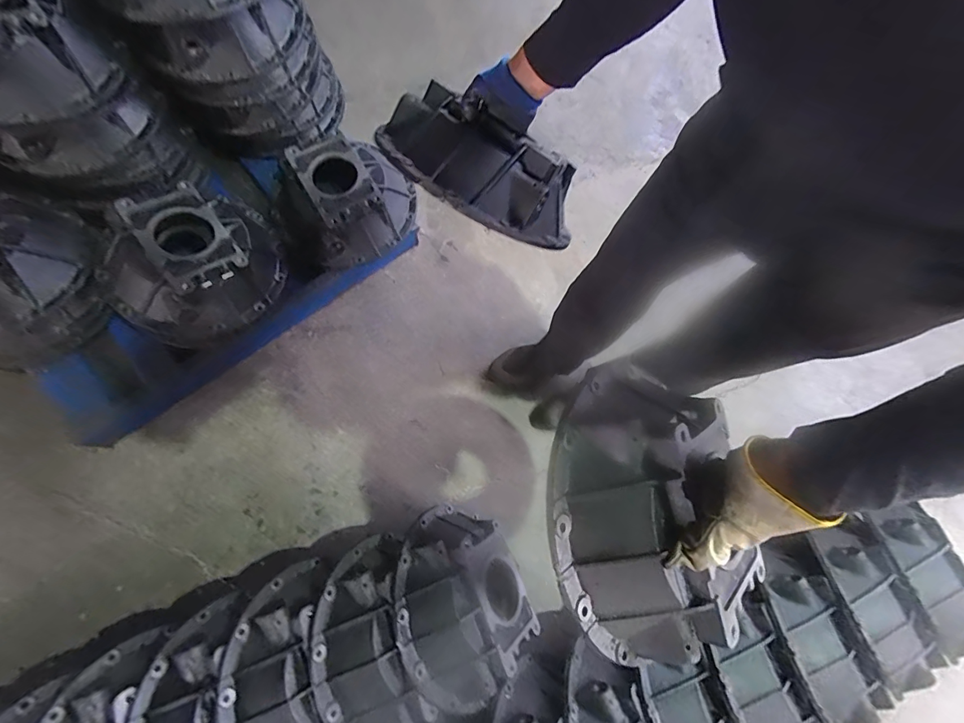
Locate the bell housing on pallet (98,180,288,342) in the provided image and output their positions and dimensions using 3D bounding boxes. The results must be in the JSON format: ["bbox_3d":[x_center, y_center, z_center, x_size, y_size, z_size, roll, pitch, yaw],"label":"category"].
[{"bbox_3d":[-0.704,-0.252,1.020,0.376,0.209,0.387,40,75,6],"label":"bell housing on pallet"}]

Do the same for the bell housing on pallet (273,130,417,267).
[{"bbox_3d":[-0.390,-0.463,1.170,0.396,0.160,0.375,1,75,-5],"label":"bell housing on pallet"}]

